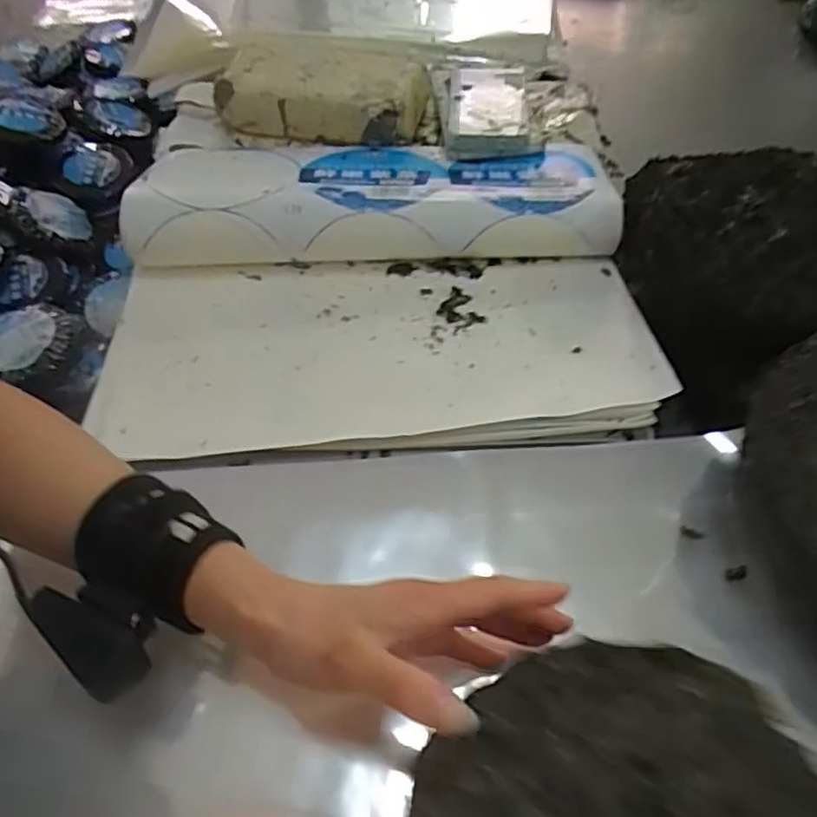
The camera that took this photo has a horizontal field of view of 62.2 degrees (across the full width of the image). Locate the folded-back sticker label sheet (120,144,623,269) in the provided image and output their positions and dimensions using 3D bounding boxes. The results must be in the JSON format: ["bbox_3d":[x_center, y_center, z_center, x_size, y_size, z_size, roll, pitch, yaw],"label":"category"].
[{"bbox_3d":[-0.032,-0.201,0.636,0.439,0.060,0.145,-4,54,-1],"label":"folded-back sticker label sheet"}]

